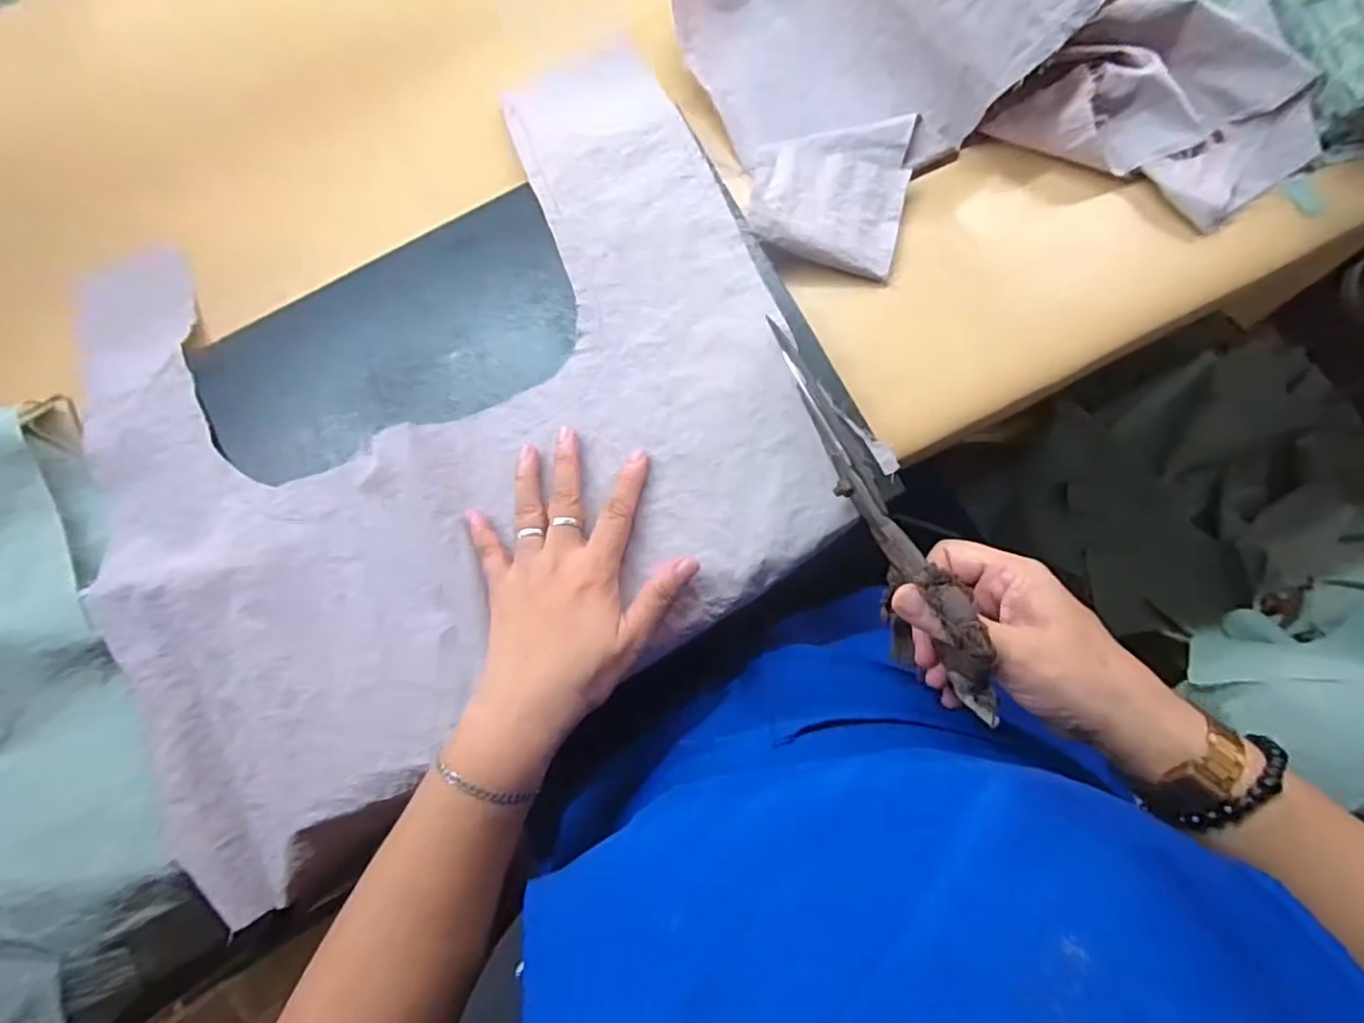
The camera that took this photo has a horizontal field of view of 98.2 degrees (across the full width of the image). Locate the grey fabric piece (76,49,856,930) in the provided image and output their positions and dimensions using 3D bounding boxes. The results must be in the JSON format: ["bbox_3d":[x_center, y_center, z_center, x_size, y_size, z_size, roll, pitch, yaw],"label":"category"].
[{"bbox_3d":[-0.159,-0.053,0.369,0.444,0.030,0.390,-26,81,1],"label":"grey fabric piece"}]

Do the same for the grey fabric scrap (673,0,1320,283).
[{"bbox_3d":[0.194,-0.304,0.368,0.368,0.086,0.263,-9,81,3],"label":"grey fabric scrap"}]

